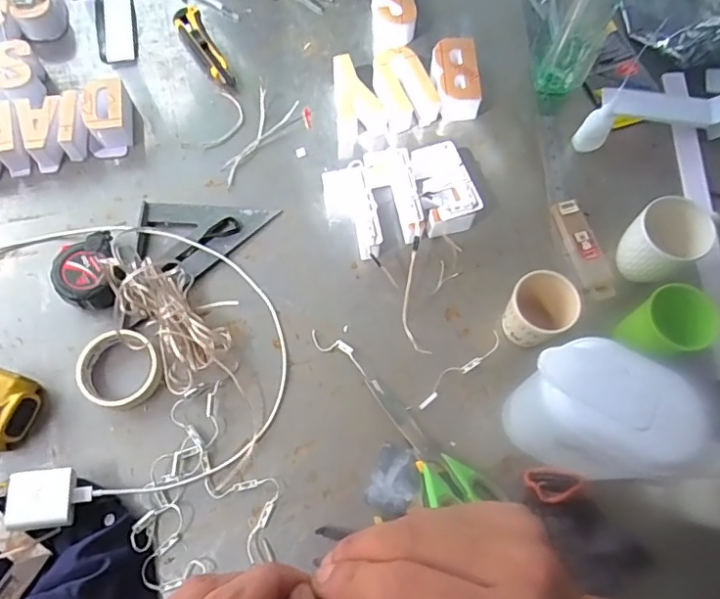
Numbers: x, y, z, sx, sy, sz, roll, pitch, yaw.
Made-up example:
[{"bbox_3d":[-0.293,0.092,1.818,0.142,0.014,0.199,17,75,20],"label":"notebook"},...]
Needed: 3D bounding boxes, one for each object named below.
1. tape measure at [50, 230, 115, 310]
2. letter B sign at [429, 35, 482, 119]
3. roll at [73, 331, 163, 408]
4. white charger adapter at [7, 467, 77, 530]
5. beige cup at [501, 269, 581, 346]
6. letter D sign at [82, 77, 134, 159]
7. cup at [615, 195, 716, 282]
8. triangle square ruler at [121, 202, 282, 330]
[{"bbox_3d":[-0.331,-0.029,0.673,0.074,0.041,0.093,-22,70,-11],"label":"tape measure"},{"bbox_3d":[0.135,-0.312,0.786,0.062,0.044,0.121,-5,68,-4],"label":"letter B sign"},{"bbox_3d":[-0.278,0.081,0.635,0.100,0.024,0.087,9,68,1],"label":"roll"},{"bbox_3d":[-0.323,0.204,0.561,0.057,0.031,0.056,-5,71,-3],"label":"white charger adapter"},{"bbox_3d":[0.205,0.018,0.645,0.070,0.089,0.067,1,68,-2],"label":"beige cup"},{"bbox_3d":[-0.346,-0.251,0.752,0.059,0.053,0.090,-6,68,-5],"label":"letter D sign"},{"bbox_3d":[0.358,-0.064,0.664,0.075,0.106,0.075,0,71,-1],"label":"cup"},{"bbox_3d":[-0.203,-0.045,0.691,0.167,0.020,0.176,4,68,-1],"label":"triangle square ruler"}]

